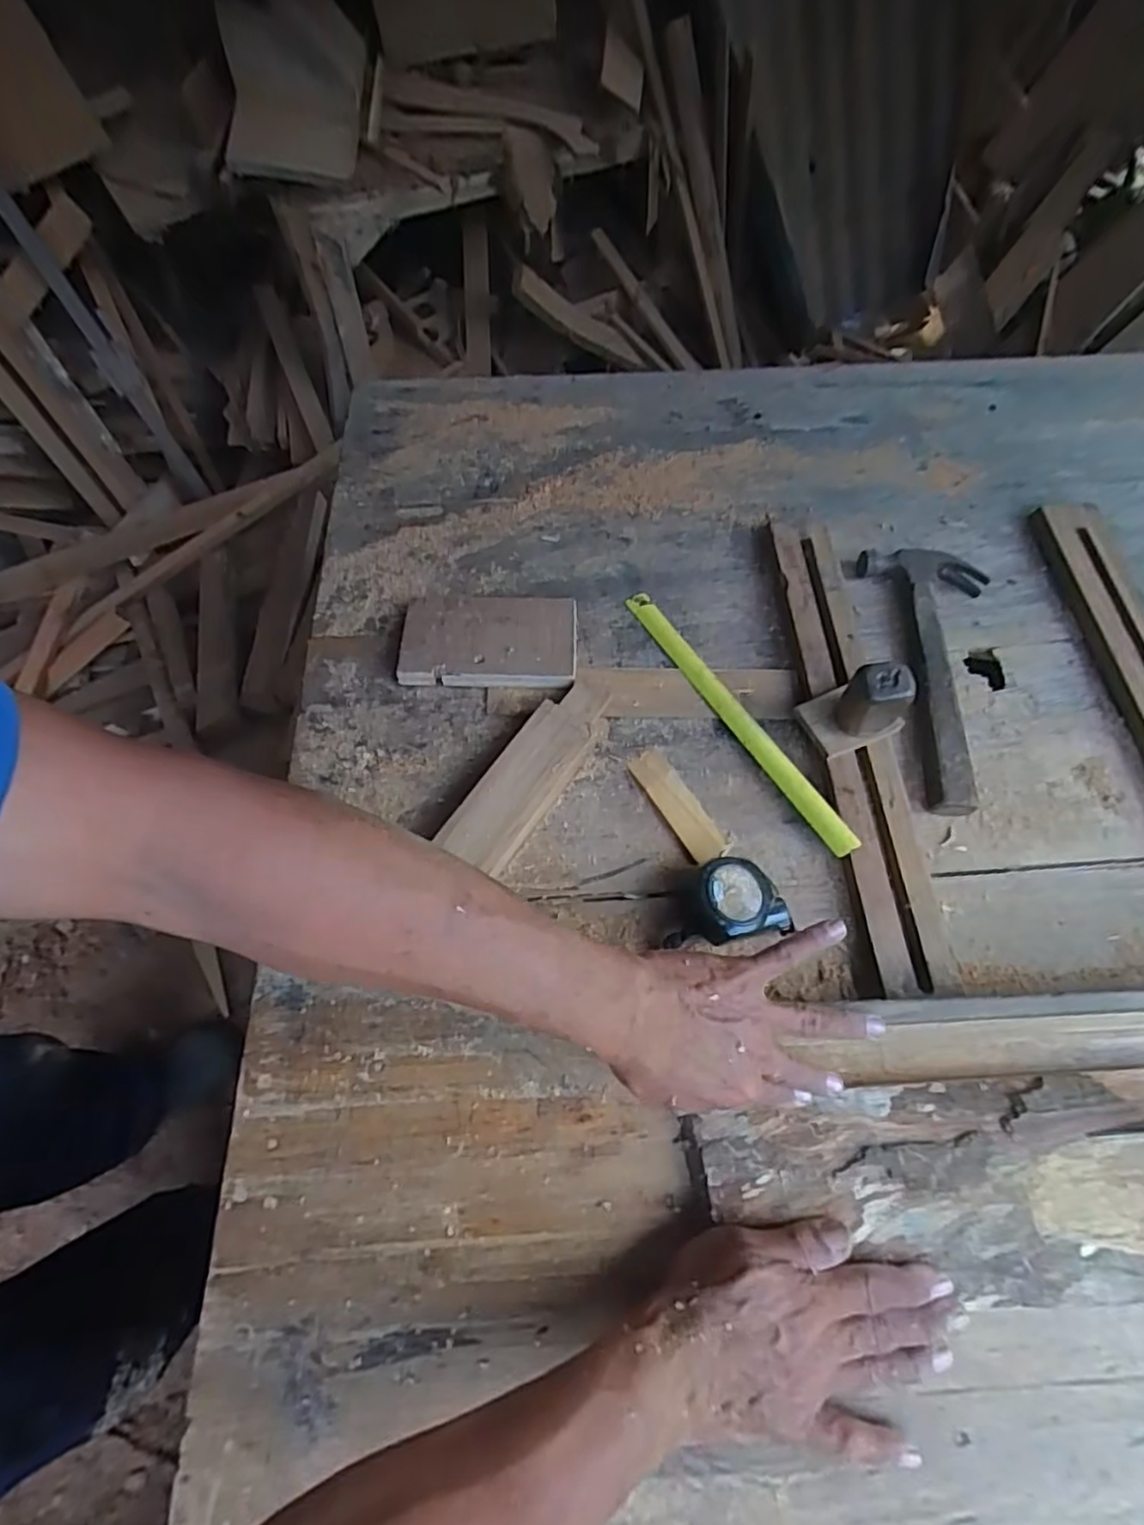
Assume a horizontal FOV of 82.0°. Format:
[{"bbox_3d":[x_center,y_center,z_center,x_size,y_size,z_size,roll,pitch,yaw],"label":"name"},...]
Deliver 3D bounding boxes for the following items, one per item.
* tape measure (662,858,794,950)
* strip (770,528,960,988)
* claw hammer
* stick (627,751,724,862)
[{"bbox_3d":[0.116,0.101,0.473,0.079,0.044,0.057,0,65,0],"label":"tape measure"},{"bbox_3d":[0.229,-0.030,0.545,0.056,0.023,0.422,-3,65,-2],"label":"strip"},{"bbox_3d":[0.328,-0.080,0.567,0.101,0.026,0.257,-1,65,0],"label":"claw hammer"},{"bbox_3d":[0.084,0.034,0.522,0.031,0.005,0.099,-28,68,-13],"label":"stick"}]

